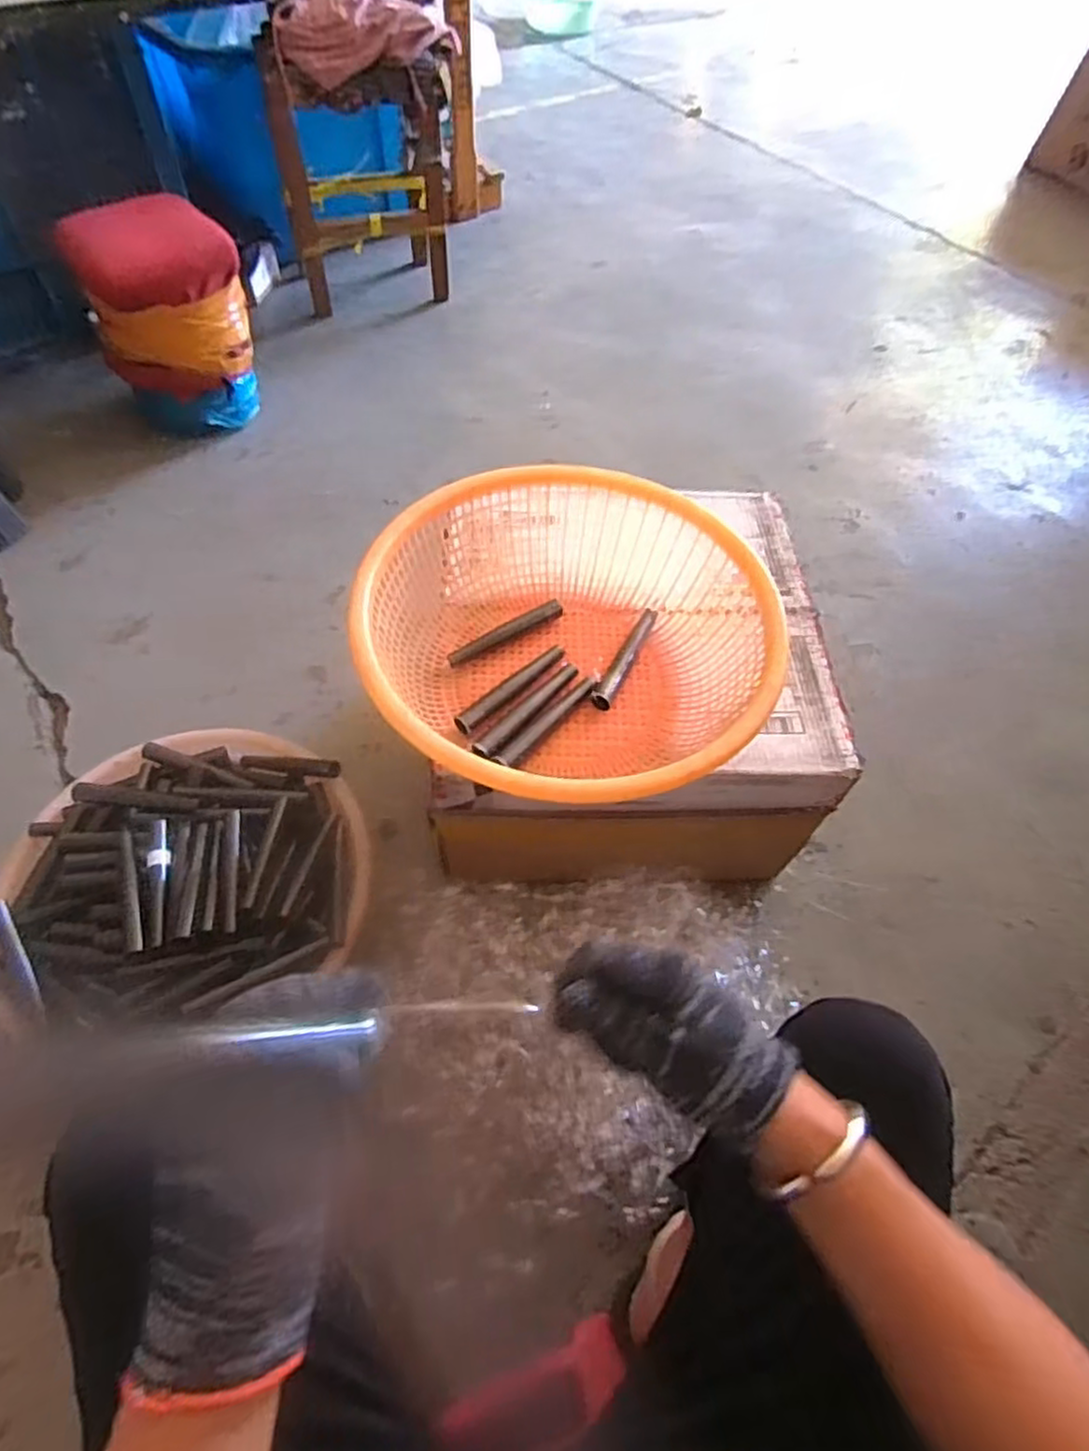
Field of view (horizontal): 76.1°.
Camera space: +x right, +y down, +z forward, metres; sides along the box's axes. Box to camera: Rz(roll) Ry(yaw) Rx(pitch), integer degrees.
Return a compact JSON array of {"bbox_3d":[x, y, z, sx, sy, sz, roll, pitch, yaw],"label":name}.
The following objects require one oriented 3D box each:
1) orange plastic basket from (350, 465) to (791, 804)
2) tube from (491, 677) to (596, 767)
[{"bbox_3d":[0.023,-0.082,0.720,0.391,0.138,0.377,2,58,-3],"label":"orange plastic basket"},{"bbox_3d":[0.002,-0.005,0.724,0.019,0.014,0.145,38,63,18],"label":"tube"}]

